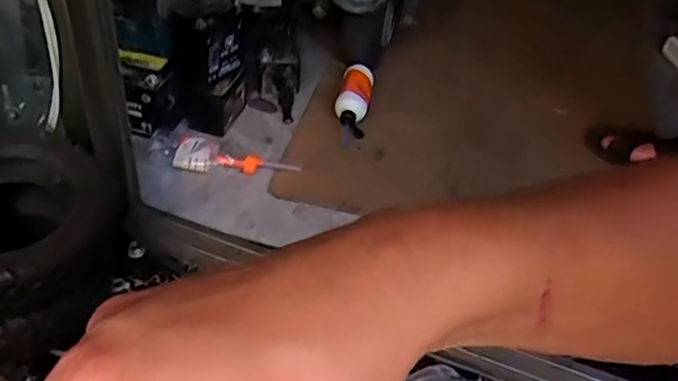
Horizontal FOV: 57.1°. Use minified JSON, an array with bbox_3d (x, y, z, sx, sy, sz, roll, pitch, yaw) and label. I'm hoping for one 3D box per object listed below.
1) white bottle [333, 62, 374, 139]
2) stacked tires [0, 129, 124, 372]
[{"bbox_3d":[0.031,-0.191,1.263,0.066,0.056,0.191,10,41,2],"label":"white bottle"},{"bbox_3d":[-0.425,0.070,0.784,0.254,0.175,0.242,5,41,-4],"label":"stacked tires"}]

